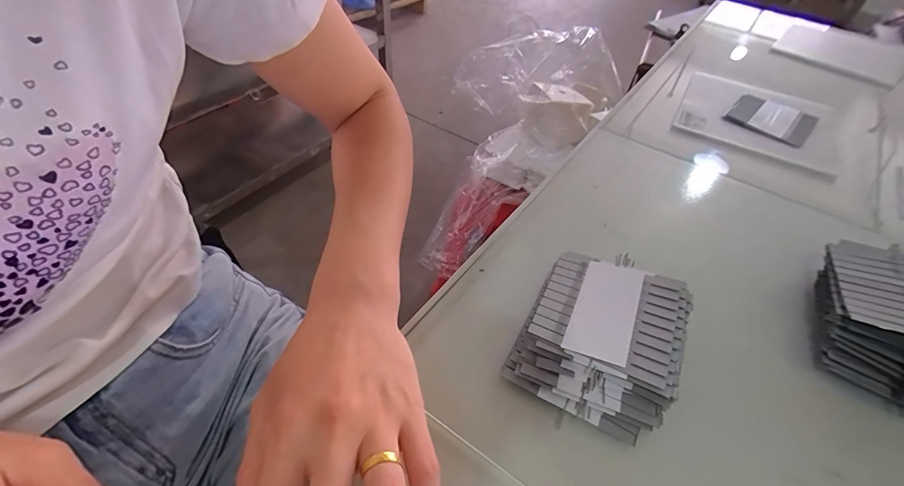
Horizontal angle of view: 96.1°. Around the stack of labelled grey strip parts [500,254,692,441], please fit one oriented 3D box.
[{"bbox_3d":[0.093,0.058,0.256,0.086,0.028,0.107,24,50,17],"label":"stack of labelled grey strip parts"}]

